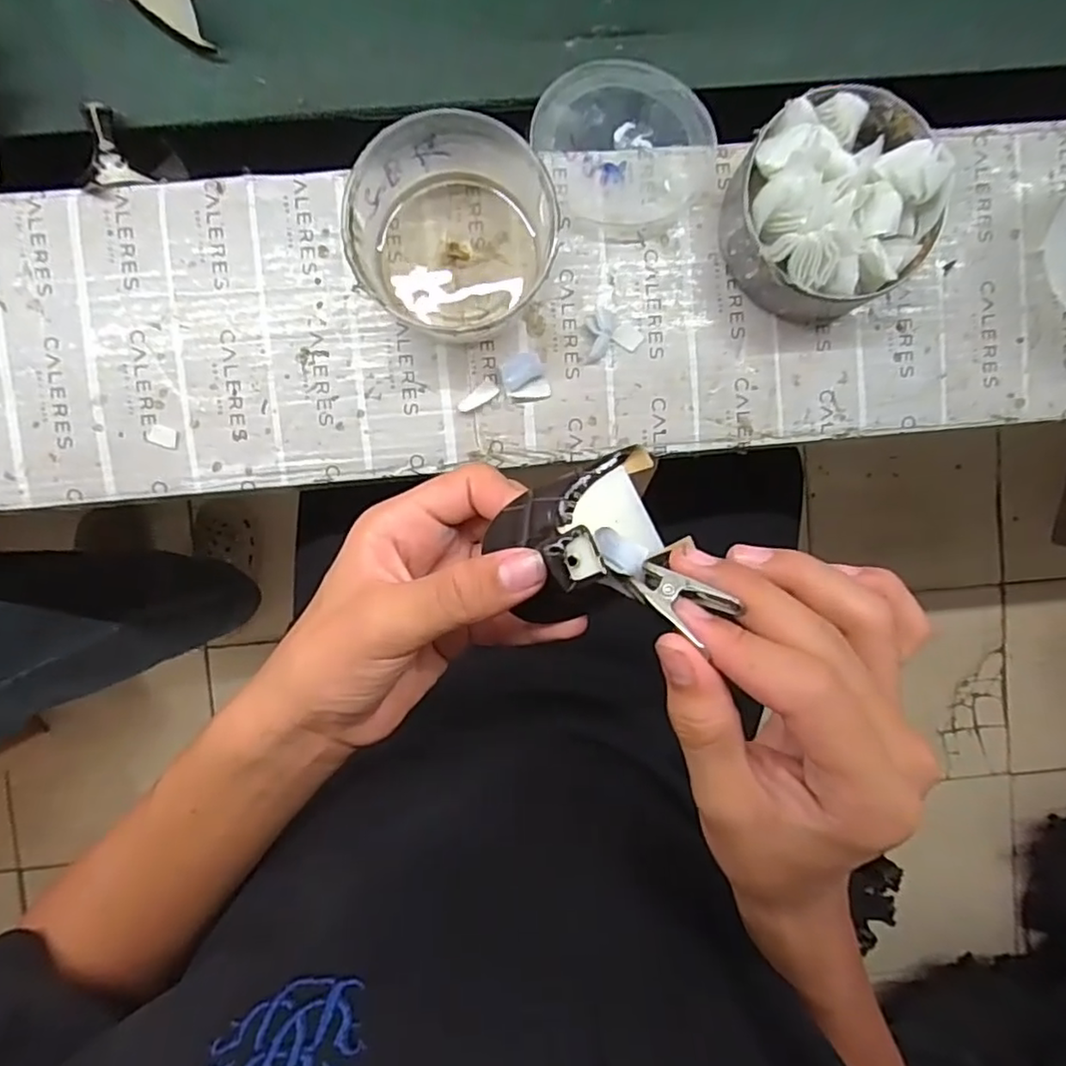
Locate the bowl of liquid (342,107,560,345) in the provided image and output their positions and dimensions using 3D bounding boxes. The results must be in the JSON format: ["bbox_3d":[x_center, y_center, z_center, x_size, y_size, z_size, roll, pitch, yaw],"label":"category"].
[{"bbox_3d":[-0.045,-0.176,0.384,0.112,0.065,0.108,0,93,-3],"label":"bowl of liquid"}]

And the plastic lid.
[{"bbox_3d":[0.061,-0.254,0.416,0.109,0.009,0.109,0,93,-3],"label":"plastic lid"}]

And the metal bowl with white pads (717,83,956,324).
[{"bbox_3d":[0.179,-0.194,0.386,0.122,0.078,0.114,0,93,-3],"label":"metal bowl with white pads"}]

